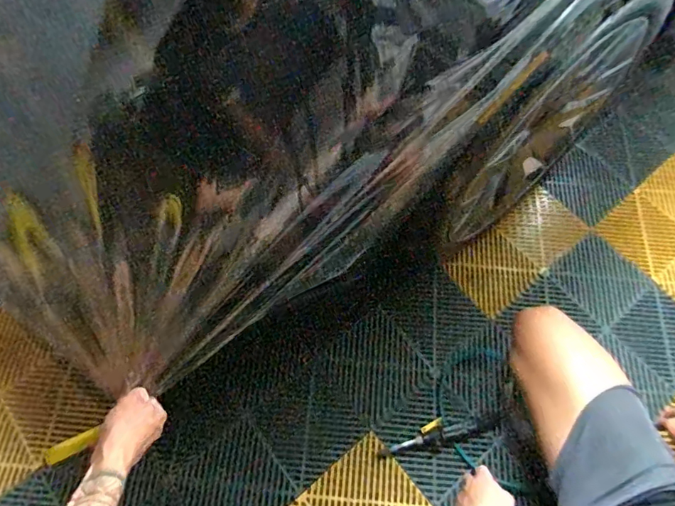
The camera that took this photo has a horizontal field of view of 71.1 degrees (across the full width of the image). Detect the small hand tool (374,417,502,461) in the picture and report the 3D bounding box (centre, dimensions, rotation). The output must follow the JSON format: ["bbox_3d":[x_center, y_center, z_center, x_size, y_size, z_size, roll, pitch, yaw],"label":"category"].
[{"bbox_3d":[0.215,0.387,1.011,0.259,0.027,0.051,-9,65,-5],"label":"small hand tool"}]

